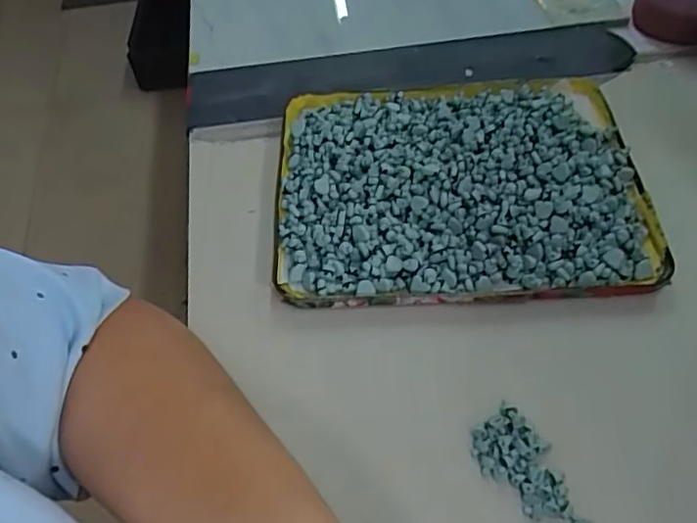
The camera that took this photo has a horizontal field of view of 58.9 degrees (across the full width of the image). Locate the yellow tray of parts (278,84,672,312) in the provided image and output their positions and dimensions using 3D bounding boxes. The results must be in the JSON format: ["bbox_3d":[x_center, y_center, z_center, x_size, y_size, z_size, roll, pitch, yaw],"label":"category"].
[{"bbox_3d":[0.074,-0.057,0.432,0.243,0.026,0.194,-2,53,1],"label":"yellow tray of parts"}]

